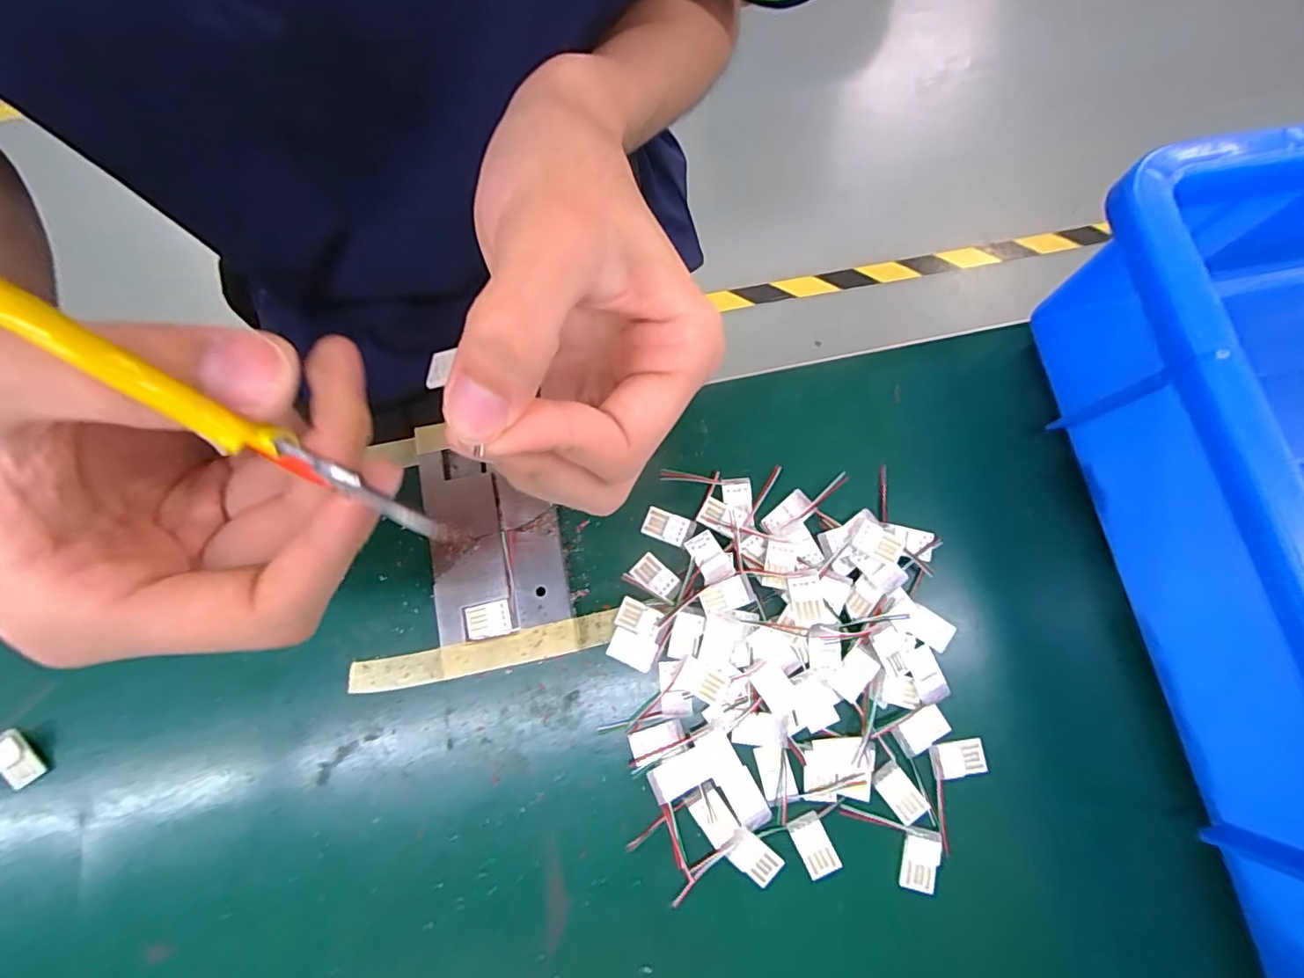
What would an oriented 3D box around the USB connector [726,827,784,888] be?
[{"bbox_3d":[0.036,0.128,0.194,0.018,0.004,0.012,38,80,9],"label":"USB connector"}]

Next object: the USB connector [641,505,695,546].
[{"bbox_3d":[0.006,0.015,0.221,0.020,0.004,0.012,21,77,6],"label":"USB connector"}]

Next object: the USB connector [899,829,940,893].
[{"bbox_3d":[0.094,0.130,0.193,0.012,0.004,0.019,12,77,4],"label":"USB connector"}]

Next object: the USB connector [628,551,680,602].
[{"bbox_3d":[0.001,0.034,0.217,0.019,0.004,0.011,42,81,10],"label":"USB connector"}]

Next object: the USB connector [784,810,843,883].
[{"bbox_3d":[0.057,0.125,0.195,0.012,0.004,0.021,-24,77,-5],"label":"USB connector"}]

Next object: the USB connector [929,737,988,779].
[{"bbox_3d":[0.111,0.098,0.203,0.020,0.005,0.013,-8,76,-1],"label":"USB connector"}]

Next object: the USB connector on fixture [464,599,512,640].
[{"bbox_3d":[-0.061,0.048,0.206,0.016,0.004,0.012,-12,76,-2],"label":"USB connector on fixture"}]

